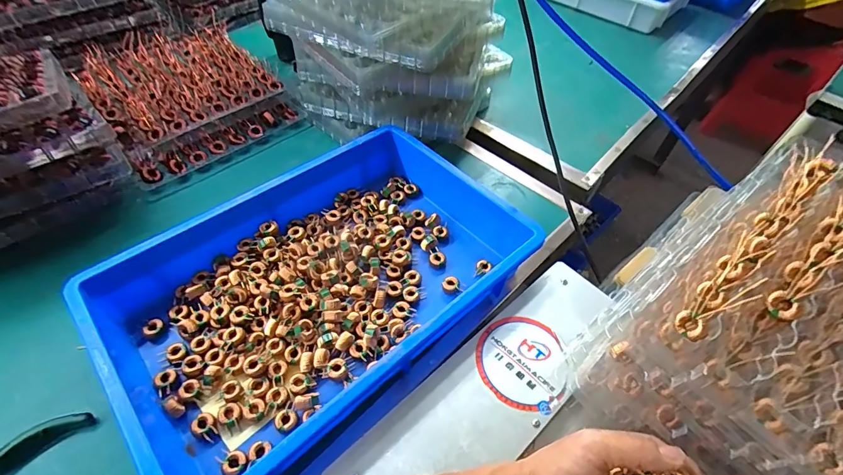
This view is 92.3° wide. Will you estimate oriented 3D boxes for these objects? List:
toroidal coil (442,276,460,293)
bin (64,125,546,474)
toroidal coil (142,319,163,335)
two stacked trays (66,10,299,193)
[{"bbox_3d":[0.037,0.058,0.504,0.021,0.012,0.020,2,50,-2],"label":"toroidal coil"},{"bbox_3d":[-0.106,0.044,0.473,0.442,0.078,0.291,-35,61,-28],"label":"bin"},{"bbox_3d":[-0.301,0.100,0.454,0.018,0.008,0.014,-19,54,-19],"label":"toroidal coil"},{"bbox_3d":[-0.427,-0.264,0.720,0.275,0.063,0.351,-35,61,-28],"label":"two stacked trays"}]

